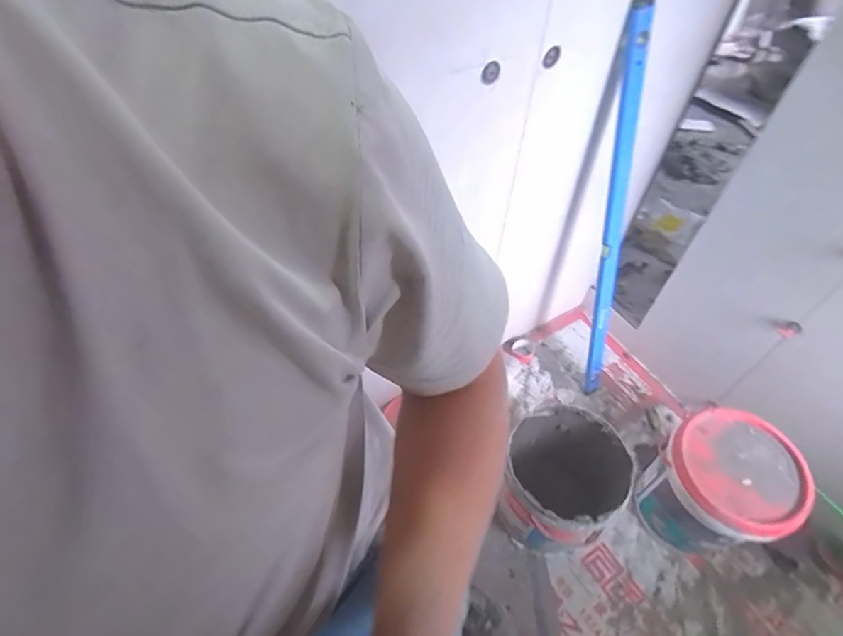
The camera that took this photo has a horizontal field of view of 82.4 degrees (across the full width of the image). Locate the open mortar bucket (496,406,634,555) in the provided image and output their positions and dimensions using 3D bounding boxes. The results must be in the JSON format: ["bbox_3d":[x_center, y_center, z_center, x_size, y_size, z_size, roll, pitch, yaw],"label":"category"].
[{"bbox_3d":[0.374,0.457,1.318,0.310,0.345,0.281,-37,61,-27],"label":"open mortar bucket"}]

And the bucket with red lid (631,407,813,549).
[{"bbox_3d":[0.758,0.469,1.287,0.287,0.366,0.284,1,51,-1],"label":"bucket with red lid"}]

